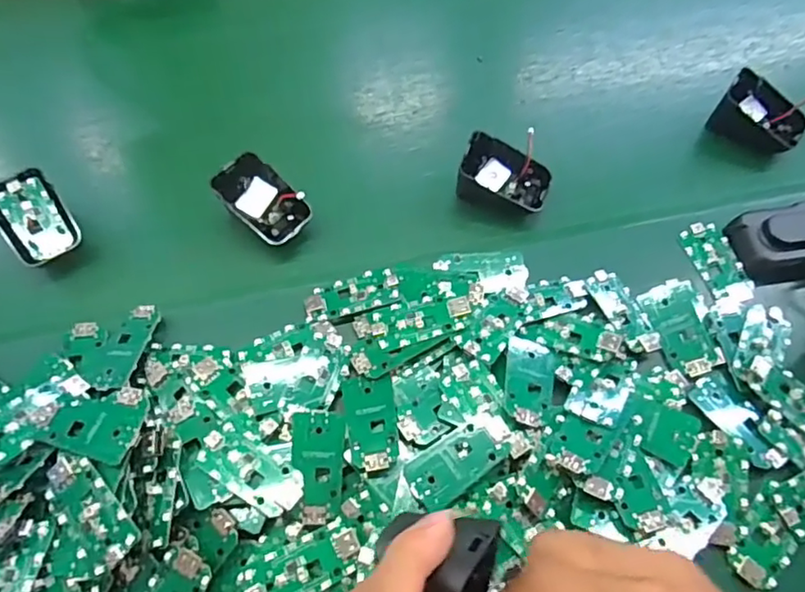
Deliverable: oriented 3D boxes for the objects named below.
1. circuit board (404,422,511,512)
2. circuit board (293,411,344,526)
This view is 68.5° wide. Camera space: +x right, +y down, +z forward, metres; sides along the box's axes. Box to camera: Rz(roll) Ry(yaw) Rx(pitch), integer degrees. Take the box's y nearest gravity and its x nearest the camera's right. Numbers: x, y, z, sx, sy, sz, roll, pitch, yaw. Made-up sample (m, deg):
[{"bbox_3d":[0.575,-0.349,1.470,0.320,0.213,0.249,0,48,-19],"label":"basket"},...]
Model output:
[{"bbox_3d":[0.030,0.095,0.338,0.055,0.010,0.028,-32,65,-16],"label":"circuit board"},{"bbox_3d":[-0.049,0.098,0.345,0.028,0.008,0.062,-3,61,-1],"label":"circuit board"}]

